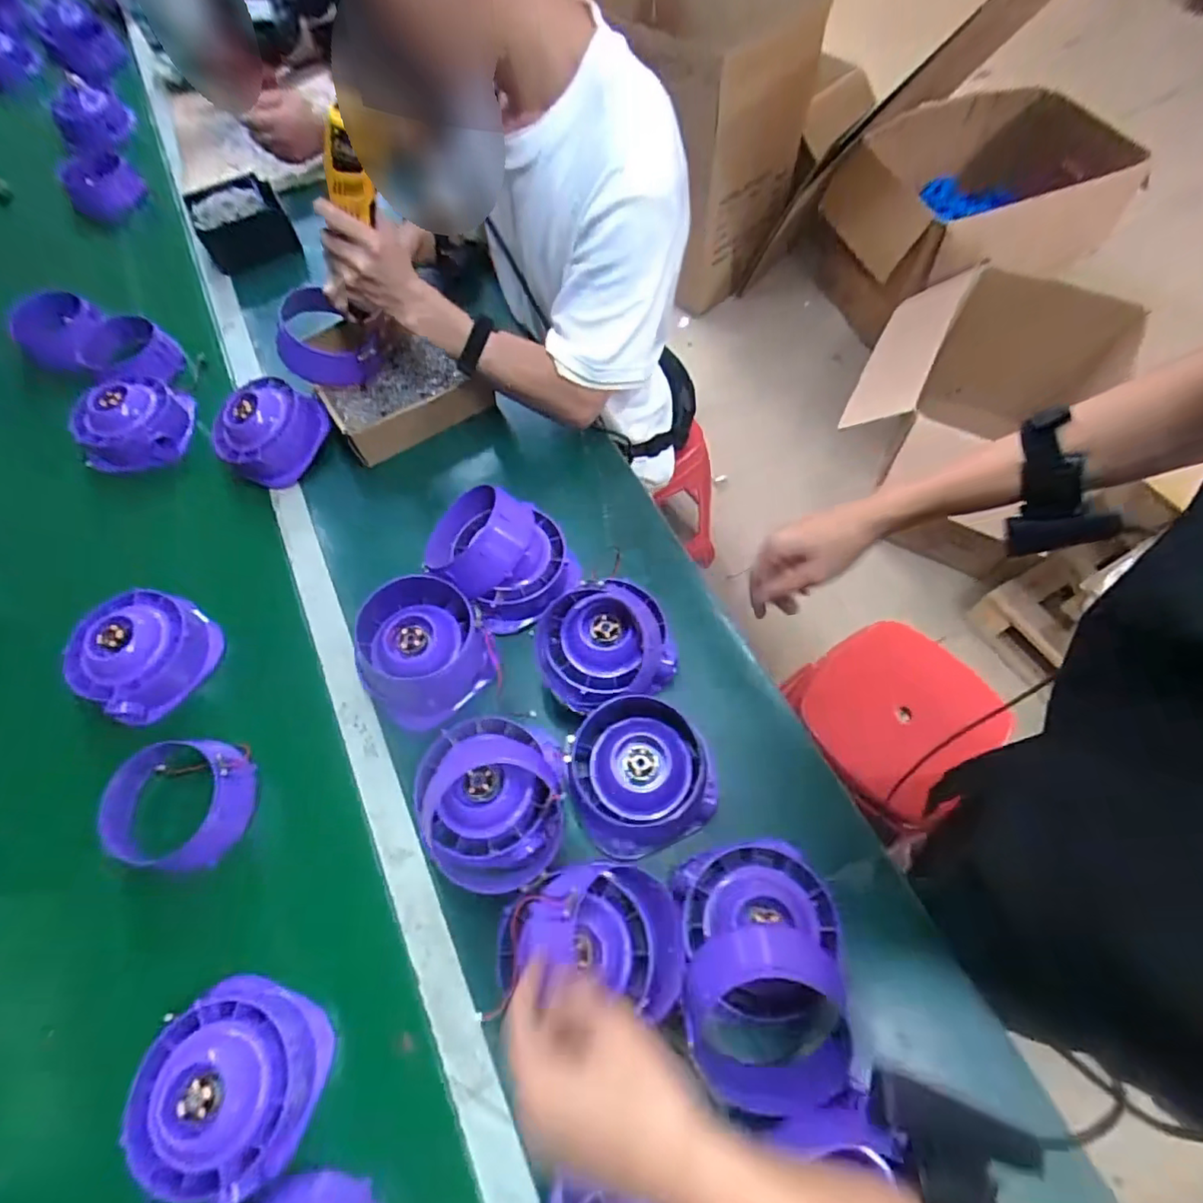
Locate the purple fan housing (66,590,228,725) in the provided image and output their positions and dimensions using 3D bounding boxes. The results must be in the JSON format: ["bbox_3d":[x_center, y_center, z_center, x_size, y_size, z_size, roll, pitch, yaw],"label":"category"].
[{"bbox_3d":[-0.512,0.055,0.665,0.130,0.068,0.135,33,70,17],"label":"purple fan housing"}]

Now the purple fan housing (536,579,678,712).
[{"bbox_3d":[0.002,0.043,0.631,0.136,0.063,0.122,-18,65,-6],"label":"purple fan housing"}]

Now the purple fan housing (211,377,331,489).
[{"bbox_3d":[-0.432,-0.222,0.787,0.109,0.077,0.132,31,69,16],"label":"purple fan housing"}]

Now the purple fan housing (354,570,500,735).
[{"bbox_3d":[-0.190,0.049,0.633,0.133,0.079,0.136,-24,65,-9],"label":"purple fan housing"}]

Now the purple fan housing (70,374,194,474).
[{"bbox_3d":[-0.655,-0.257,0.834,0.122,0.072,0.128,-18,65,-6],"label":"purple fan housing"}]

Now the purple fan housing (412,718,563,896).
[{"bbox_3d":[-0.103,0.190,0.574,0.140,0.068,0.153,-1,64,2],"label":"purple fan housing"}]

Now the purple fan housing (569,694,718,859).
[{"bbox_3d":[0.037,0.160,0.570,0.132,0.070,0.138,-1,64,2],"label":"purple fan housing"}]

